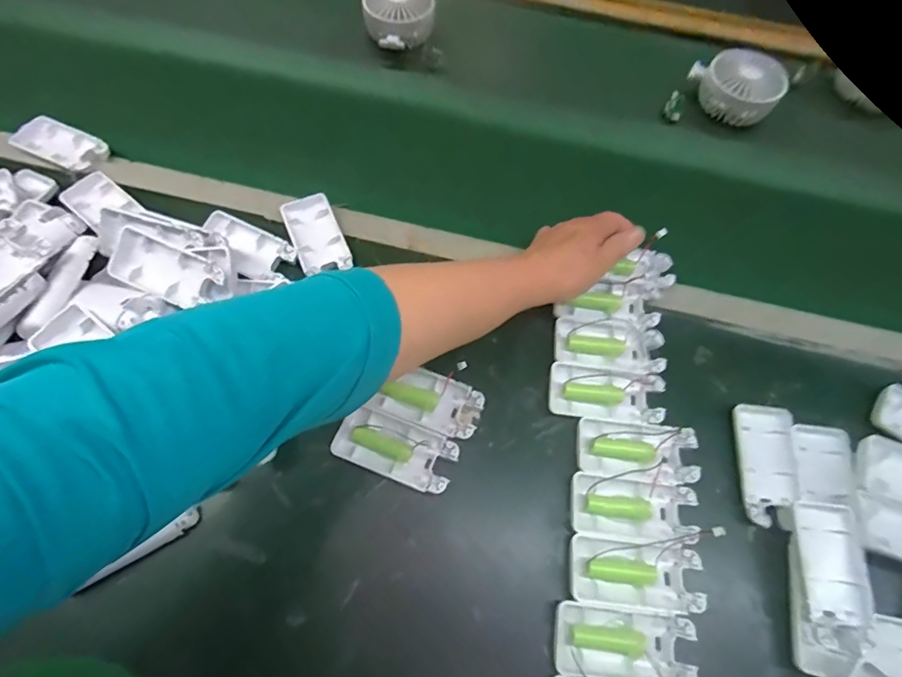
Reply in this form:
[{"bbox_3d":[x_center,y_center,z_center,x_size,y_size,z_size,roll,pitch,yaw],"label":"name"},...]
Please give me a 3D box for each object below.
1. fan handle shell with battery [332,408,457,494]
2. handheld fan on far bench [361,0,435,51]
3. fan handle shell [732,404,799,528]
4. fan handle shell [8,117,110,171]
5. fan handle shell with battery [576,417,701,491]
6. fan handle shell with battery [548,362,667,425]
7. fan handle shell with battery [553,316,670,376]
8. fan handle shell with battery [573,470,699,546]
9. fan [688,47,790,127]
[{"bbox_3d":[-0.045,0.089,0.383,0.095,0.016,0.043,20,66,6],"label":"fan handle shell with battery"},{"bbox_3d":[-0.064,-0.395,0.591,0.085,0.049,0.086,-5,66,-6],"label":"handheld fan on far bench"},{"bbox_3d":[0.257,0.102,0.388,0.046,0.010,0.095,8,65,0],"label":"fan handle shell"},{"bbox_3d":[-0.406,-0.202,0.498,0.096,0.014,0.045,22,66,7],"label":"fan handle shell"},{"bbox_3d":[0.151,0.093,0.388,0.095,0.014,0.048,6,65,0],"label":"fan handle shell with battery"},{"bbox_3d":[0.131,0.047,0.403,0.094,0.020,0.044,7,65,0],"label":"fan handle shell with battery"},{"bbox_3d":[0.141,0.004,0.428,0.094,0.012,0.050,8,65,0],"label":"fan handle shell with battery"},{"bbox_3d":[0.140,0.131,0.368,0.091,0.016,0.044,6,65,0],"label":"fan handle shell with battery"},{"bbox_3d":[0.333,-0.298,0.561,0.101,0.047,0.069,40,69,14],"label":"fan"}]

